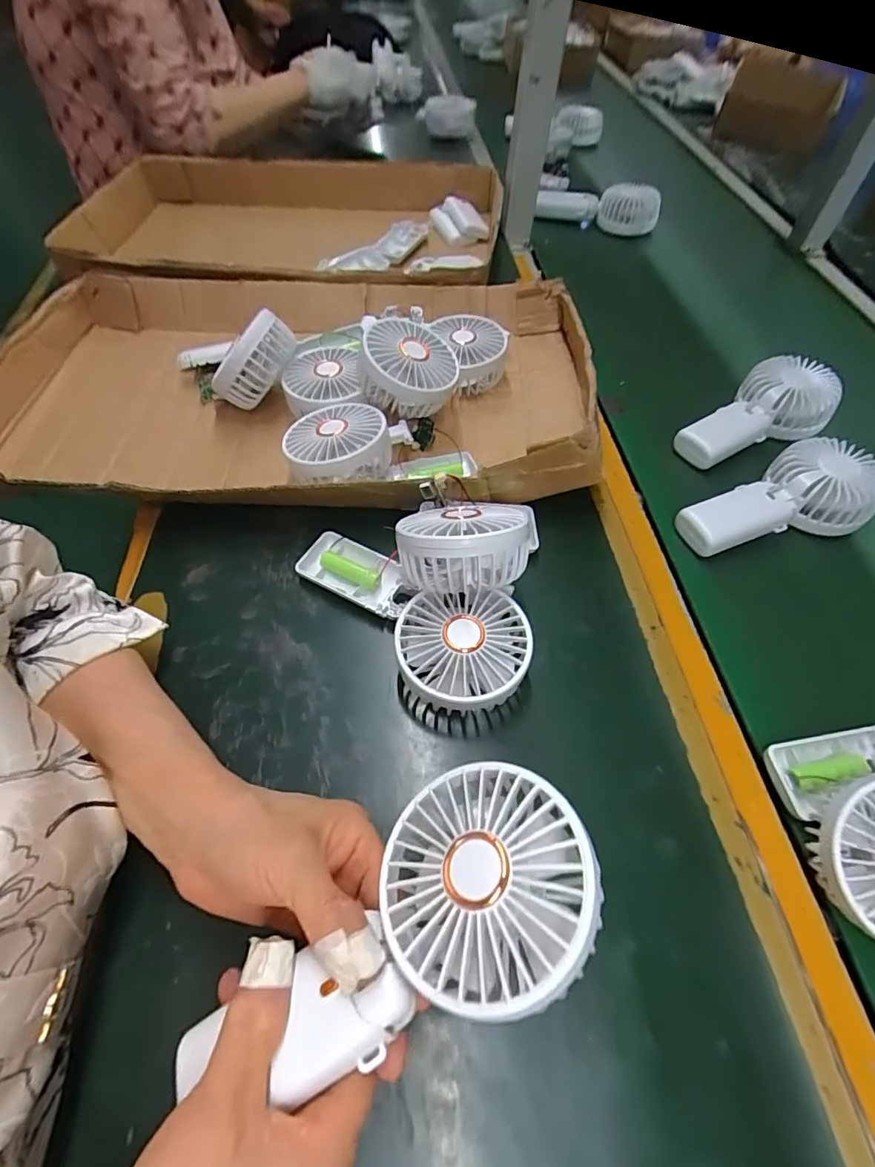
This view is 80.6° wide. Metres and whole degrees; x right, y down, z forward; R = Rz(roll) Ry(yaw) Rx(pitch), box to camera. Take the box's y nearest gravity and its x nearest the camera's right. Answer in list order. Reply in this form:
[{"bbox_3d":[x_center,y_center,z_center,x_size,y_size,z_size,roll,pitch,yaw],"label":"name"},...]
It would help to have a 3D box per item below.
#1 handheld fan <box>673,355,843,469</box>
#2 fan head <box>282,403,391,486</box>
[{"bbox_3d":[0.312,-0.162,0.494,0.158,0.042,0.082,-37,64,-22],"label":"handheld fan"},{"bbox_3d":[-0.082,-0.116,0.431,0.088,0.039,0.086,-13,58,-9],"label":"fan head"}]

